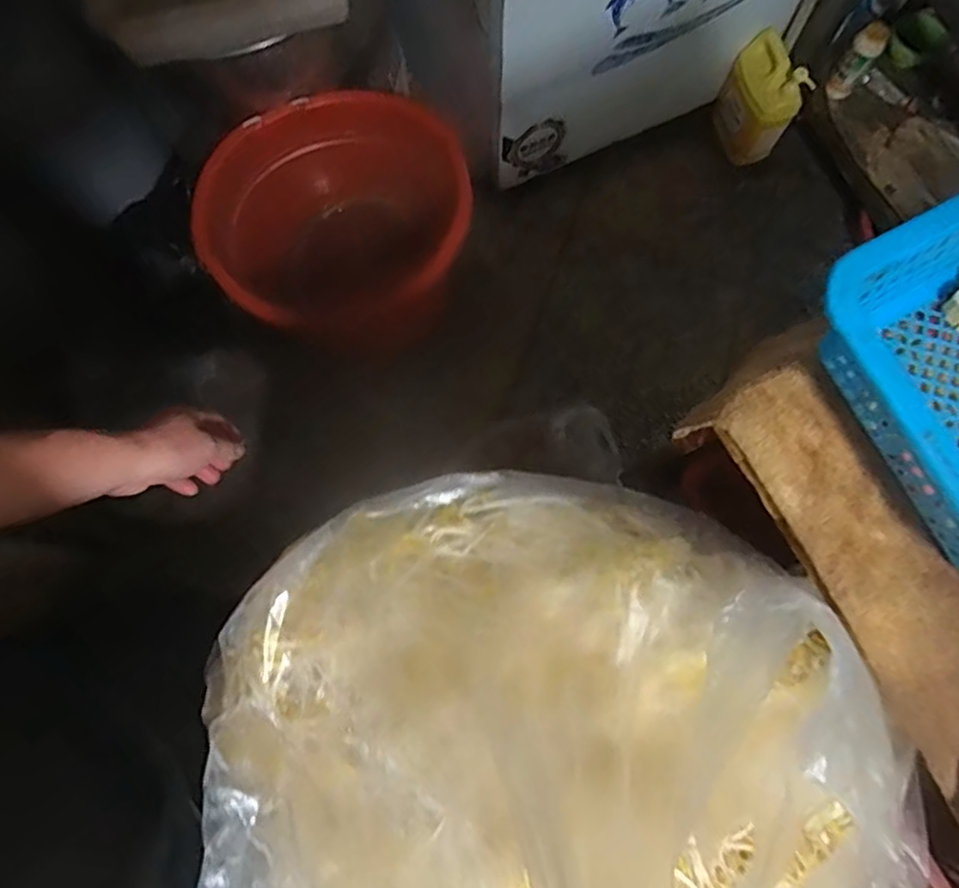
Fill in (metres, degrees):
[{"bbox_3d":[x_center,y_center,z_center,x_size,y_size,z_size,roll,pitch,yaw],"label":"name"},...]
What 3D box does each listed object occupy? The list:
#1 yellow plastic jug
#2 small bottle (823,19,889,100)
[{"bbox_3d":[0.628,-0.785,1.431,0.112,0.218,0.184,-21,79,-4],"label":"yellow plastic jug"},{"bbox_3d":[0.792,-0.802,1.316,0.056,0.160,0.050,36,81,7],"label":"small bottle"}]

